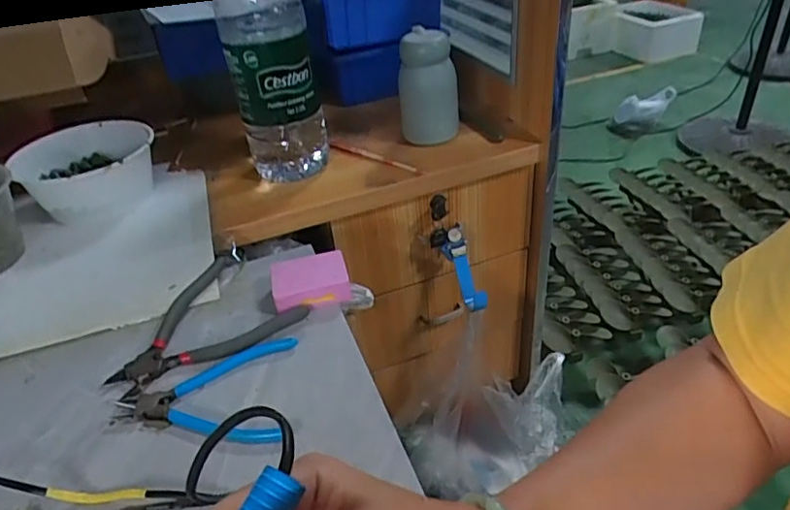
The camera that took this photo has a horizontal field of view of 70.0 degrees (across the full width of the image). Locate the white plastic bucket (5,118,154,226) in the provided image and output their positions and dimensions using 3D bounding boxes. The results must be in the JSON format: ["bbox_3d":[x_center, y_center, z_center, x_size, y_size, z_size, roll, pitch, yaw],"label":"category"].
[{"bbox_3d":[-0.399,-0.107,0.747,0.149,0.083,0.161,-5,37,4],"label":"white plastic bucket"}]

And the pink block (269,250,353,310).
[{"bbox_3d":[-0.084,0.026,0.566,0.074,0.029,0.058,-10,37,-3],"label":"pink block"}]

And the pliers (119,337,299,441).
[{"bbox_3d":[-0.156,0.112,0.474,0.141,0.010,0.107,-3,37,6],"label":"pliers"}]

